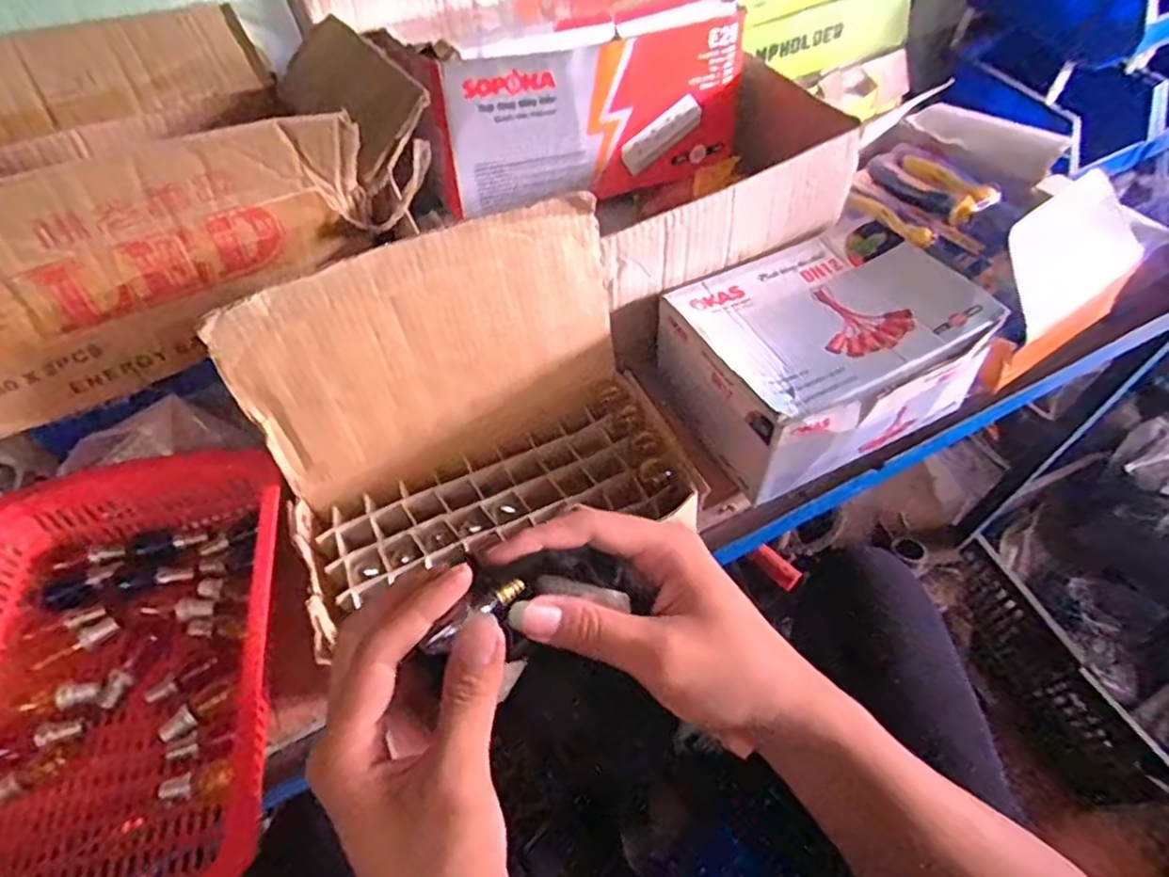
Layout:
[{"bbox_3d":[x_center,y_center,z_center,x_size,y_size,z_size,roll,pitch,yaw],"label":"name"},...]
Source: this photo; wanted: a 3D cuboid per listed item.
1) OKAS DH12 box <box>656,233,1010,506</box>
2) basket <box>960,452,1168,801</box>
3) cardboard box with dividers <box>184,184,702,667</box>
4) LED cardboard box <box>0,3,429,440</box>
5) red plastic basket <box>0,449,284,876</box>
[{"bbox_3d":[0.177,-0.068,0.528,0.191,0.090,0.155,-23,58,-13],"label":"OKAS DH12 box"},{"bbox_3d":[0.755,0.269,0.997,0.324,0.158,0.424,-18,57,-10],"label":"basket"},{"bbox_3d":[-0.070,-0.006,0.442,0.262,0.191,0.160,-19,58,-11],"label":"cardboard box with dividers"},{"bbox_3d":[-0.283,-0.170,0.461,0.336,0.145,0.186,-32,61,-19],"label":"LED cardboard box"},{"bbox_3d":[-0.294,0.147,0.436,0.216,0.064,0.278,-10,56,-5],"label":"red plastic basket"}]

